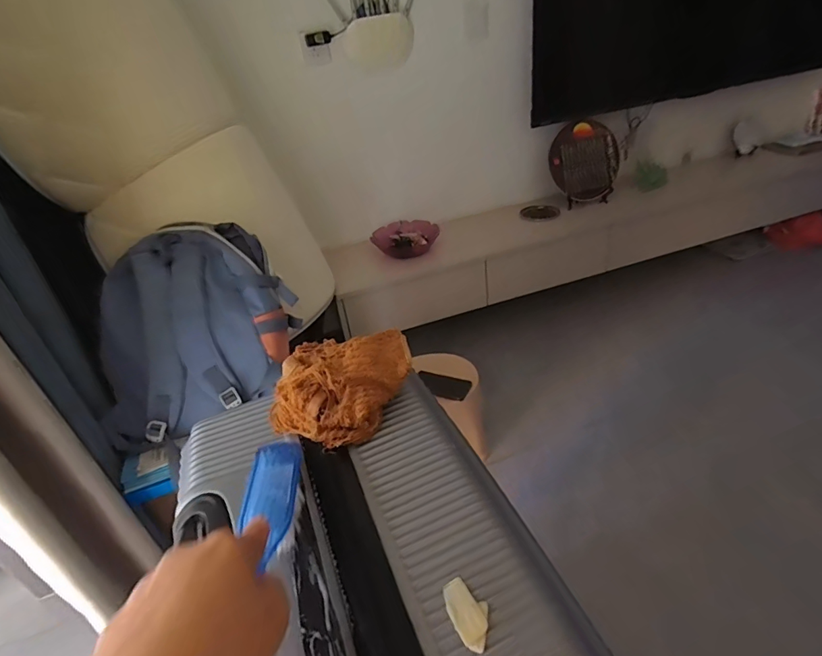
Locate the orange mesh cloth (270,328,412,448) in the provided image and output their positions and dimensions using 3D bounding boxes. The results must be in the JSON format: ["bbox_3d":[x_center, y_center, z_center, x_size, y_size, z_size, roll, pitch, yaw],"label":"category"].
[{"bbox_3d":[-0.074,0.052,0.462,0.121,0.052,0.123,13,40,27],"label":"orange mesh cloth"}]

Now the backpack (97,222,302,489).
[{"bbox_3d":[-0.432,0.014,0.981,0.362,0.190,0.446,-6,70,-13],"label":"backpack"}]

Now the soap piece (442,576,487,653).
[{"bbox_3d":[0.038,0.186,0.300,0.024,0.004,0.044,-16,36,-12],"label":"soap piece"}]

